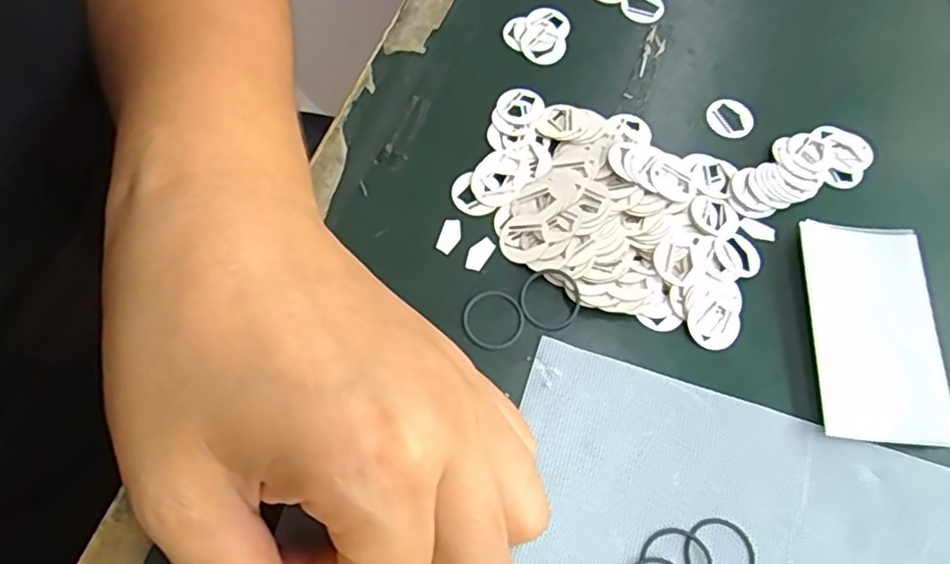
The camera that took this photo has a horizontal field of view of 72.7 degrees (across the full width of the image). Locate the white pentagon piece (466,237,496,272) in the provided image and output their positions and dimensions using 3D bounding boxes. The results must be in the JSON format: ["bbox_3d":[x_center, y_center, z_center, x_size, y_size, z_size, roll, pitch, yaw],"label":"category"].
[{"bbox_3d":[0.001,-0.010,0.227,0.007,0.004,0.013,35,82,6],"label":"white pentagon piece"}]

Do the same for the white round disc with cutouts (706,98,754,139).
[{"bbox_3d":[0.100,-0.065,0.255,0.015,0.008,0.016,1,66,-2],"label":"white round disc with cutouts"}]

